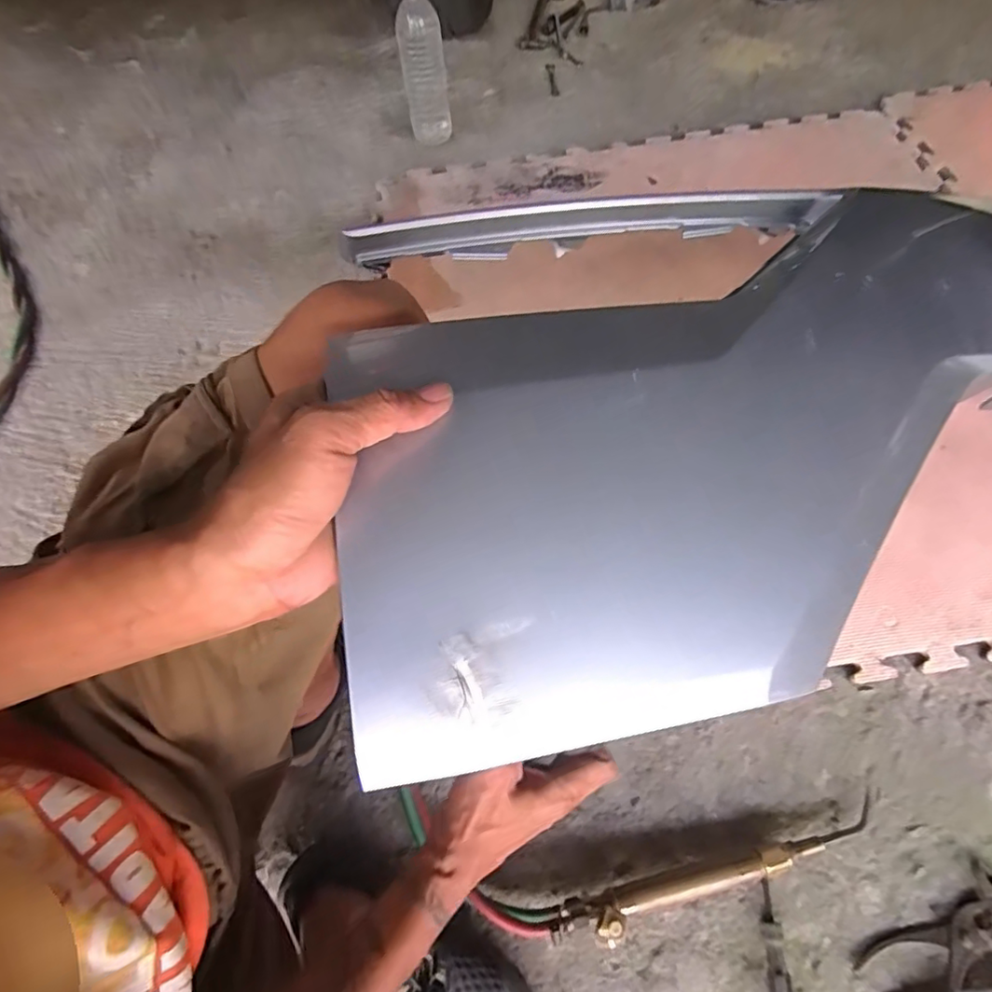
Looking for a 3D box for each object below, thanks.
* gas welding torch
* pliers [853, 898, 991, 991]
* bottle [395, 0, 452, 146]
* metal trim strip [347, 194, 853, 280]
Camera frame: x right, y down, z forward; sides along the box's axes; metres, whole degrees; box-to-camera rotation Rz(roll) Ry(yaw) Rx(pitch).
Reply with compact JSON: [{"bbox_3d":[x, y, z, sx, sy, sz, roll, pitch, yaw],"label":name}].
[{"bbox_3d":[0.226,0.367,0.534,0.353,0.067,0.045,-17,64,-6],"label":"gas welding torch"},{"bbox_3d":[0.425,0.430,0.519,0.160,0.014,0.063,-27,65,-11],"label":"pliers"},{"bbox_3d":[-0.139,-0.816,1.037,0.077,0.243,0.085,-12,63,-3],"label":"bottle"},{"bbox_3d":[0.070,-0.197,0.402,0.348,0.035,0.016,-7,61,-1],"label":"metal trim strip"}]

